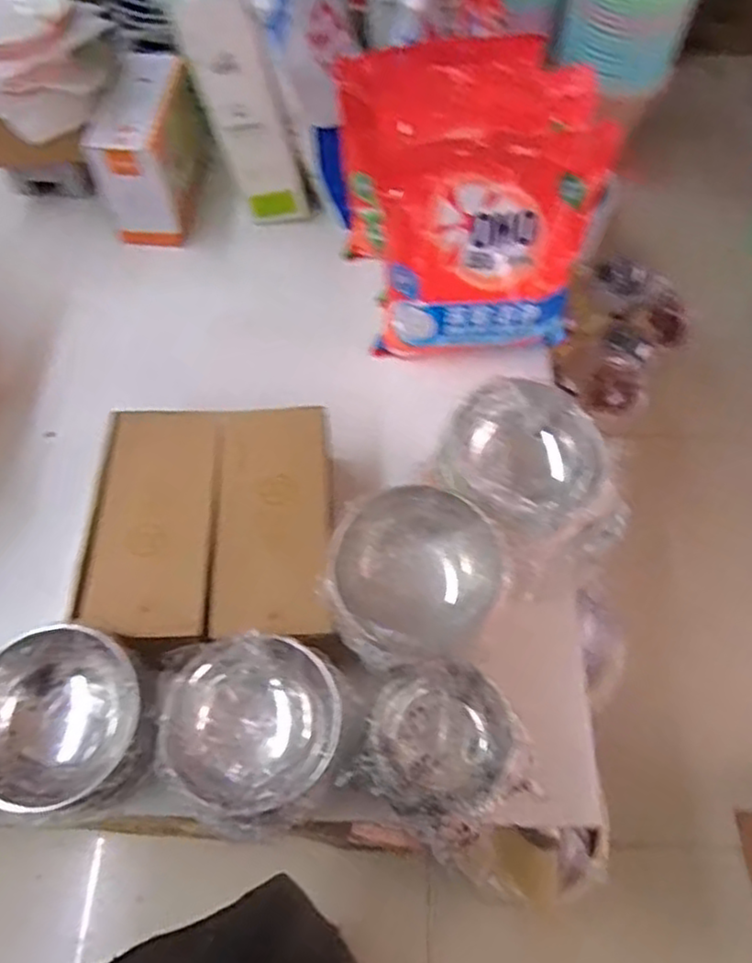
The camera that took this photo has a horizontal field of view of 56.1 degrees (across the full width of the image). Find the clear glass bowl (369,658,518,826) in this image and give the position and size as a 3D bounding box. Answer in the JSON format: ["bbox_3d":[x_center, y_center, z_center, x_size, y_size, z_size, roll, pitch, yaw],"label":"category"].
[{"bbox_3d":[0.055,0.228,0.620,0.121,0.052,0.122,1,61,-1],"label":"clear glass bowl"}]

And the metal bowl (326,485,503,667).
[{"bbox_3d":[0.034,0.100,0.693,0.155,0.079,0.167,1,61,-1],"label":"metal bowl"}]

